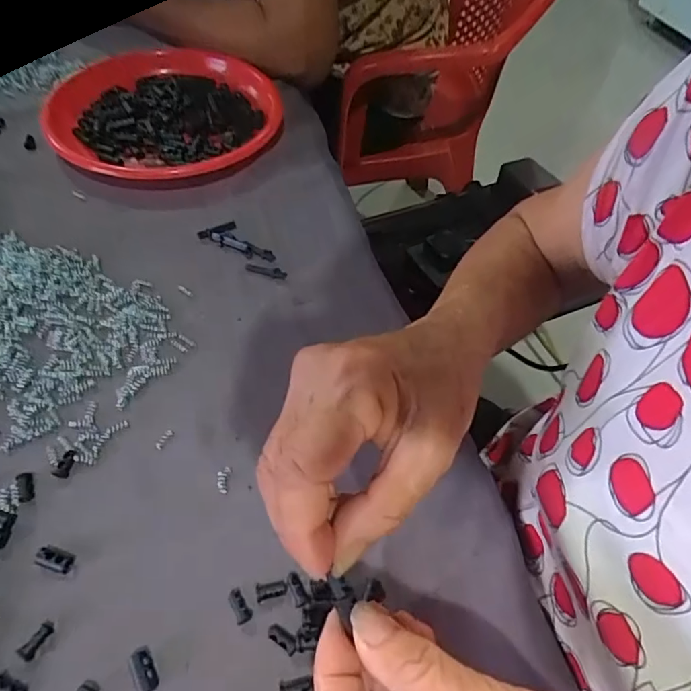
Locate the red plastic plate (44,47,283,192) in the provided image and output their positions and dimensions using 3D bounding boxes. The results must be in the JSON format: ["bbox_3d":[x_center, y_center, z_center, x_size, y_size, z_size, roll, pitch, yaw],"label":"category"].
[{"bbox_3d":[-0.178,-0.229,0.508,0.216,0.042,0.201,3,53,-4],"label":"red plastic plate"}]

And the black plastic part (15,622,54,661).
[{"bbox_3d":[-0.155,0.149,0.253,0.008,0.004,0.017,33,57,18],"label":"black plastic part"}]

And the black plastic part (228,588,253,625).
[{"bbox_3d":[-0.057,0.139,0.271,0.009,0.007,0.019,-22,59,-20],"label":"black plastic part"}]

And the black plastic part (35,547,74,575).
[{"bbox_3d":[-0.159,0.117,0.275,0.020,0.004,0.009,16,54,7],"label":"black plastic part"}]

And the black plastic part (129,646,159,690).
[{"bbox_3d":[-0.101,0.161,0.251,0.011,0.008,0.020,-29,61,-24],"label":"black plastic part"}]

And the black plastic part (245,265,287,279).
[{"bbox_3d":[-0.065,-0.061,0.416,0.035,0.004,0.009,19,54,8],"label":"black plastic part"}]

